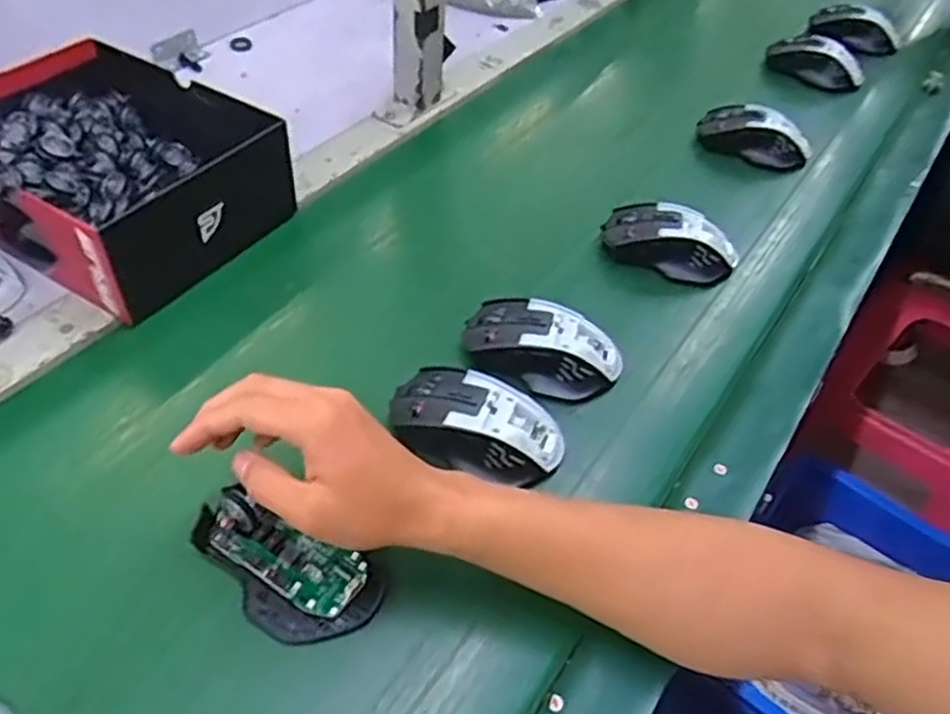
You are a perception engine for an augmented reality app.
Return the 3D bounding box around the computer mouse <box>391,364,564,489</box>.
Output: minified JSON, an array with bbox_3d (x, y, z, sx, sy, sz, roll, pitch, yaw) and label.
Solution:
[{"bbox_3d":[0.001,0.041,0.503,0.114,0.032,0.063,16,47,9],"label":"computer mouse"}]

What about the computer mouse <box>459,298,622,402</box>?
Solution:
[{"bbox_3d":[0.050,-0.008,0.559,0.113,0.038,0.061,20,48,12],"label":"computer mouse"}]

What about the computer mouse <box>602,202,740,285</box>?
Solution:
[{"bbox_3d":[0.170,-0.100,0.655,0.118,0.042,0.059,14,47,7],"label":"computer mouse"}]

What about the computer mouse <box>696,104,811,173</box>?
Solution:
[{"bbox_3d":[0.291,-0.231,0.787,0.113,0.035,0.058,20,48,12],"label":"computer mouse"}]

